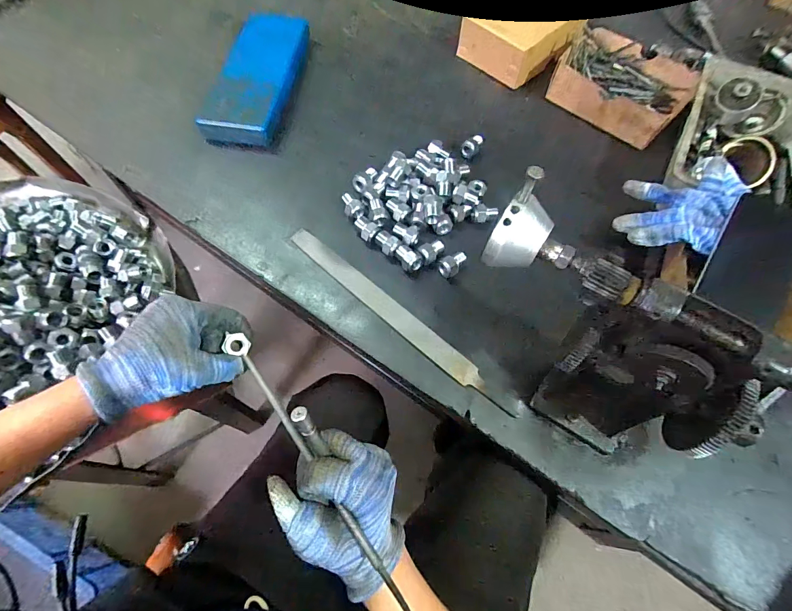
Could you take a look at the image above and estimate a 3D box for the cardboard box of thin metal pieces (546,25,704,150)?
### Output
[{"bbox_3d":[0.318,-0.313,0.544,0.170,0.043,0.148,40,69,15],"label":"cardboard box of thin metal pieces"}]

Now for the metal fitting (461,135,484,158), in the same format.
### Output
[{"bbox_3d":[0.099,-0.207,0.507,0.020,0.024,0.035,27,66,10],"label":"metal fitting"}]

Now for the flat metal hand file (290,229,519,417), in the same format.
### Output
[{"bbox_3d":[-0.003,0.009,0.404,0.293,0.008,0.020,40,69,15],"label":"flat metal hand file"}]

